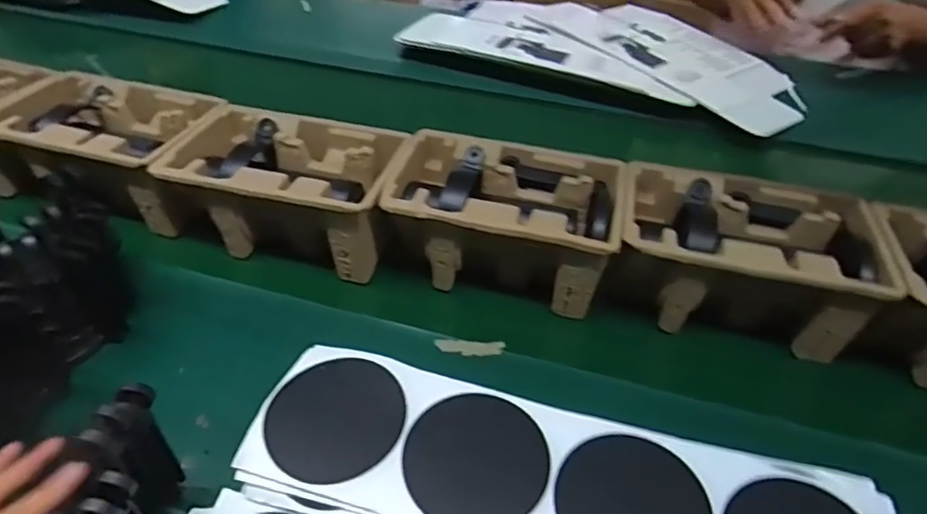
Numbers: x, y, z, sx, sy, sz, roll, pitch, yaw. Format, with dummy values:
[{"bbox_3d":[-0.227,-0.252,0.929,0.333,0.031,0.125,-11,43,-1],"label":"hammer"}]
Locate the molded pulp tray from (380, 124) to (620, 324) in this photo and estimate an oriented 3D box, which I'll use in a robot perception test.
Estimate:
[{"bbox_3d":[0.041,-0.039,0.589,0.215,0.094,0.146,12,43,9],"label":"molded pulp tray"}]

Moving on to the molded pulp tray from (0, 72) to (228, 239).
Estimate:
[{"bbox_3d":[-0.404,-0.121,0.661,0.240,0.102,0.151,13,43,10],"label":"molded pulp tray"}]

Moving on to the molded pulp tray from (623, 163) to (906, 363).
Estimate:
[{"bbox_3d":[0.256,0.002,0.556,0.214,0.102,0.142,10,43,7],"label":"molded pulp tray"}]

